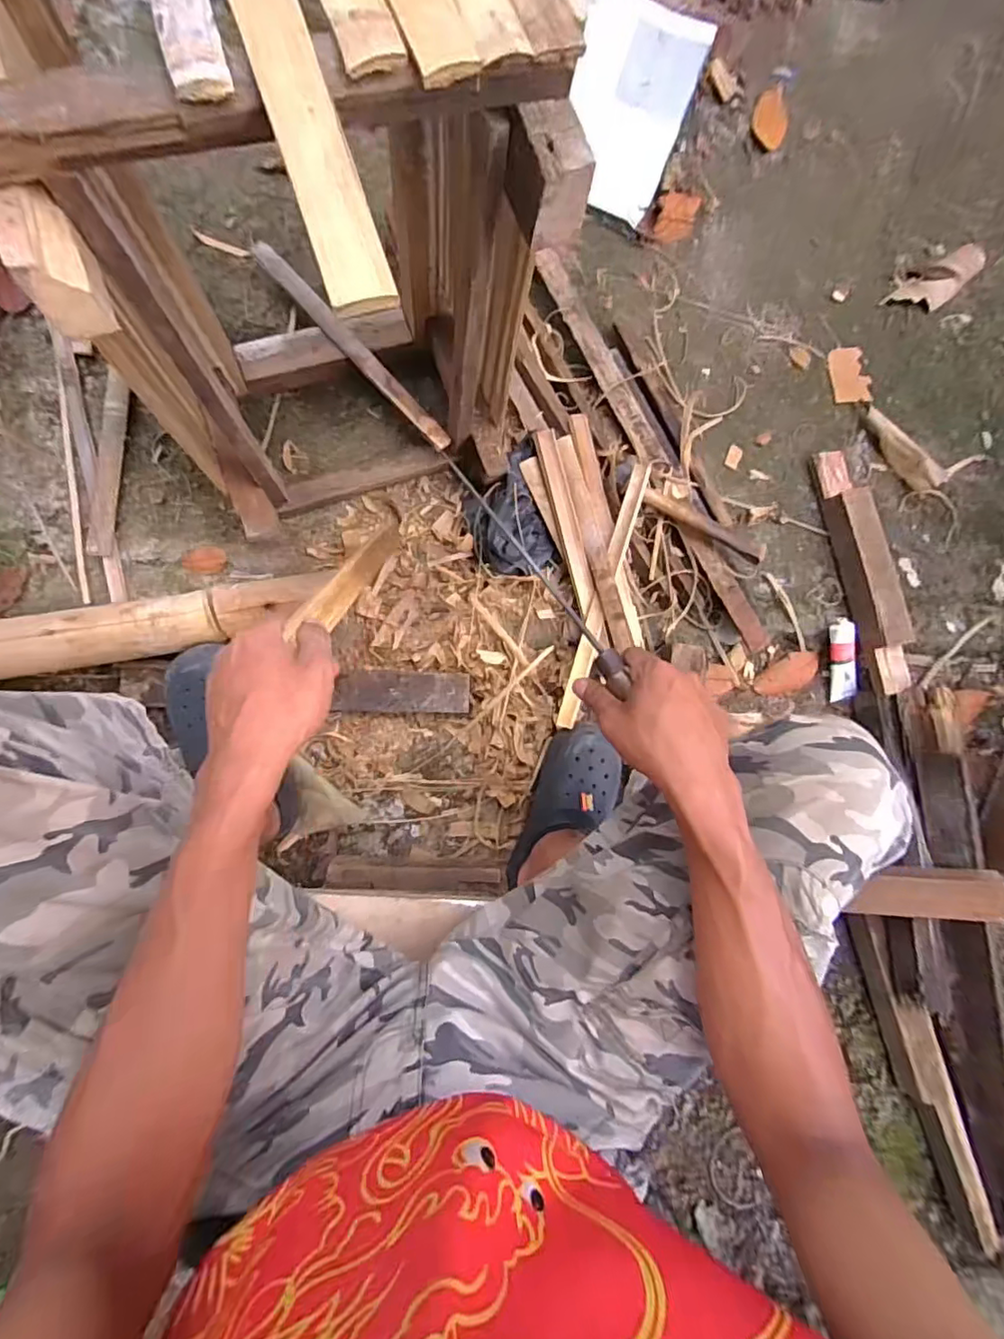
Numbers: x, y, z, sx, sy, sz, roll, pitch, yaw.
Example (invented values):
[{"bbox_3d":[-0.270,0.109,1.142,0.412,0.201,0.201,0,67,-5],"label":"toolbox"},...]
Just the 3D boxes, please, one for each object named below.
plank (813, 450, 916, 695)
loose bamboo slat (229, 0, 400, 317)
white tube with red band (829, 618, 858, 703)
[{"bbox_3d":[0.581,-0.161,0.897,0.065,0.060,0.405,-9,87,-9],"label":"plank"},{"bbox_3d":[-0.134,-0.372,0.317,0.038,0.005,0.377,-19,84,-8],"label":"loose bamboo slat"},{"bbox_3d":[0.556,-0.015,0.909,0.031,0.027,0.134,-9,102,-9],"label":"white tube with red band"}]

